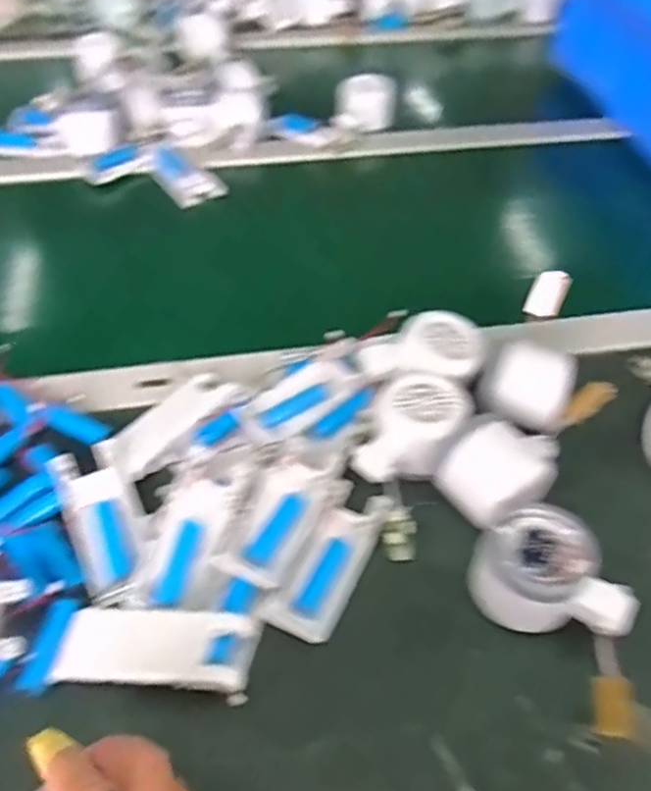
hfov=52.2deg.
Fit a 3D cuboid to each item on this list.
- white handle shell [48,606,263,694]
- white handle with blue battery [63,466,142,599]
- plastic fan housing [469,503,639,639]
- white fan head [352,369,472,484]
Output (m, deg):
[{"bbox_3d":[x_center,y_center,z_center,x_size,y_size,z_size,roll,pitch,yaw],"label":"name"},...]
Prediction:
[{"bbox_3d":[-0.092,0.139,0.367,0.105,0.023,0.043,3,48,1],"label":"white handle shell"},{"bbox_3d":[-0.138,0.082,0.412,0.039,0.018,0.073,-20,52,-18],"label":"white handle with blue battery"},{"bbox_3d":[0.131,0.105,0.388,0.090,0.052,0.059,10,49,7],"label":"plastic fan housing"},{"bbox_3d":[0.059,0.024,0.444,0.056,0.041,0.080,25,52,19],"label":"white fan head"}]

